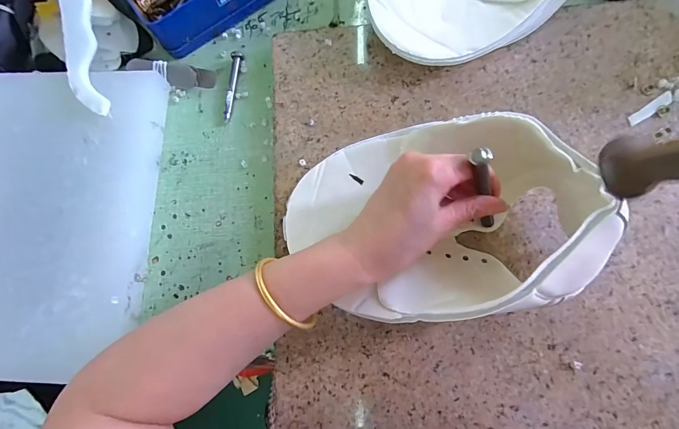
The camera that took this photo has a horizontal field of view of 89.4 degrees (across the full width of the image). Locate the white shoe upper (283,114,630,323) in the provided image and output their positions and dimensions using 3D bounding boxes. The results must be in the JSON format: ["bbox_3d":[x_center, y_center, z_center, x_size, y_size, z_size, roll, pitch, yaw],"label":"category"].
[{"bbox_3d":[0.058,-0.005,0.256,0.205,0.101,0.155,-7,74,-1],"label":"white shoe upper"}]

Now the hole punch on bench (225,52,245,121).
[{"bbox_3d":[-0.113,-0.137,0.365,0.011,0.016,0.077,3,79,5],"label":"hole punch on bench"}]

